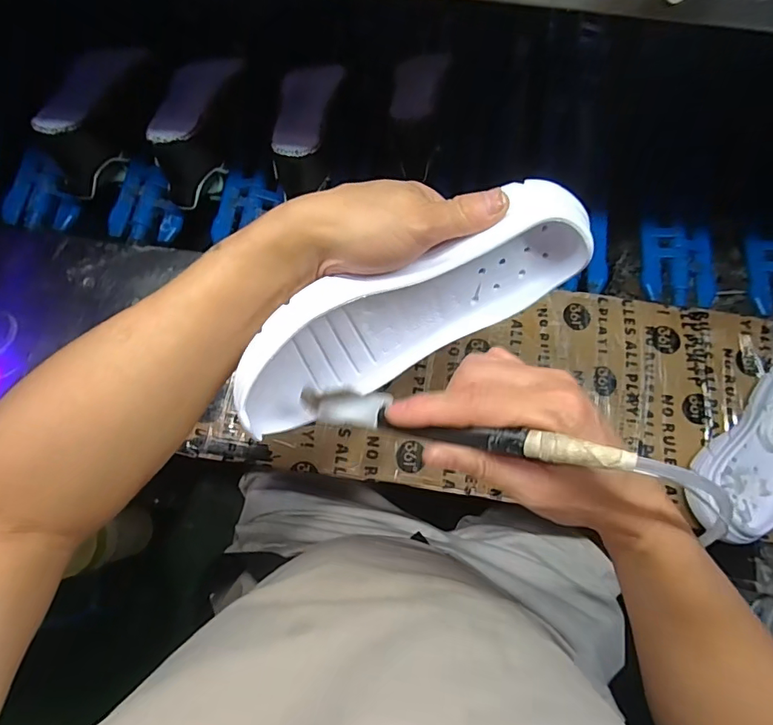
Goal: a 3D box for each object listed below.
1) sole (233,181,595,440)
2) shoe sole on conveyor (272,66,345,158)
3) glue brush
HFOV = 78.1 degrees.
[{"bbox_3d":[0.019,-0.032,0.326,0.252,0.096,0.048,-26,49,-8],"label":"sole"},{"bbox_3d":[-0.103,-0.314,0.593,0.071,0.013,0.178,6,59,0],"label":"shoe sole on conveyor"},{"bbox_3d":[0.048,0.043,0.252,0.221,0.025,0.030,10,73,29],"label":"glue brush"}]

